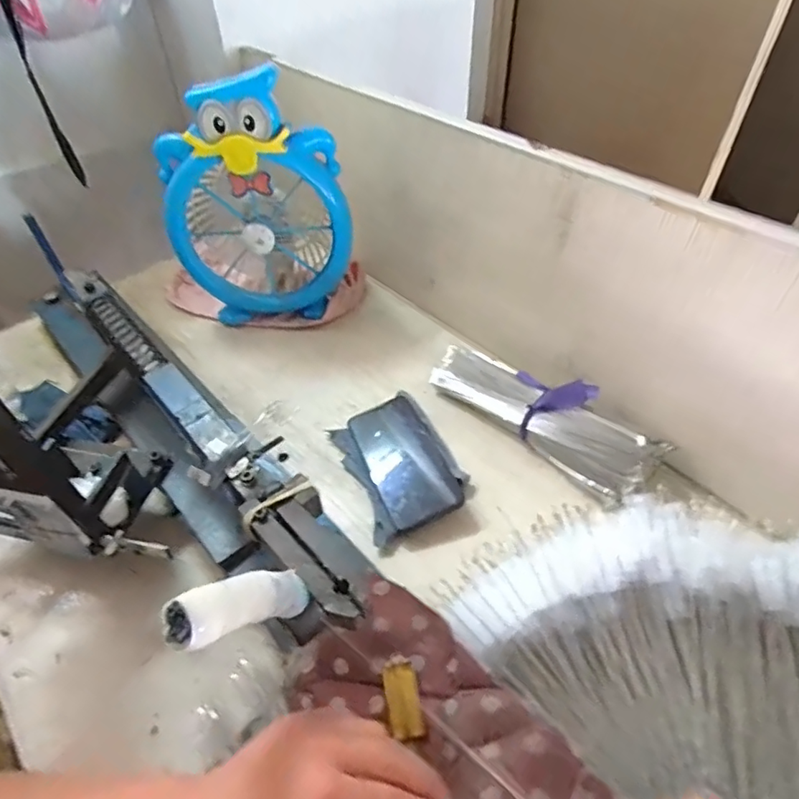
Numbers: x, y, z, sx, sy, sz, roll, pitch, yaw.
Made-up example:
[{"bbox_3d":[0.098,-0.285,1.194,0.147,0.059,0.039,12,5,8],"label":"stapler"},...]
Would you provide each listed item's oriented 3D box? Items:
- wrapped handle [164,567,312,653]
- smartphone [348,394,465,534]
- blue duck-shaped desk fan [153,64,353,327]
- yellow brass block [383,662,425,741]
[{"bbox_3d":[-0.078,0.105,0.283,0.023,0.094,0.019,34,98,27],"label":"wrapped handle"},{"bbox_3d":[0.003,0.060,0.588,0.079,0.016,0.168,-26,46,-4],"label":"smartphone"},{"bbox_3d":[-0.179,-0.260,0.703,0.213,0.290,0.138,-5,48,-3],"label":"blue duck-shaped desk fan"},{"bbox_3d":[0.002,0.215,0.389,0.023,0.008,0.049,-10,49,-7],"label":"yellow brass block"}]

